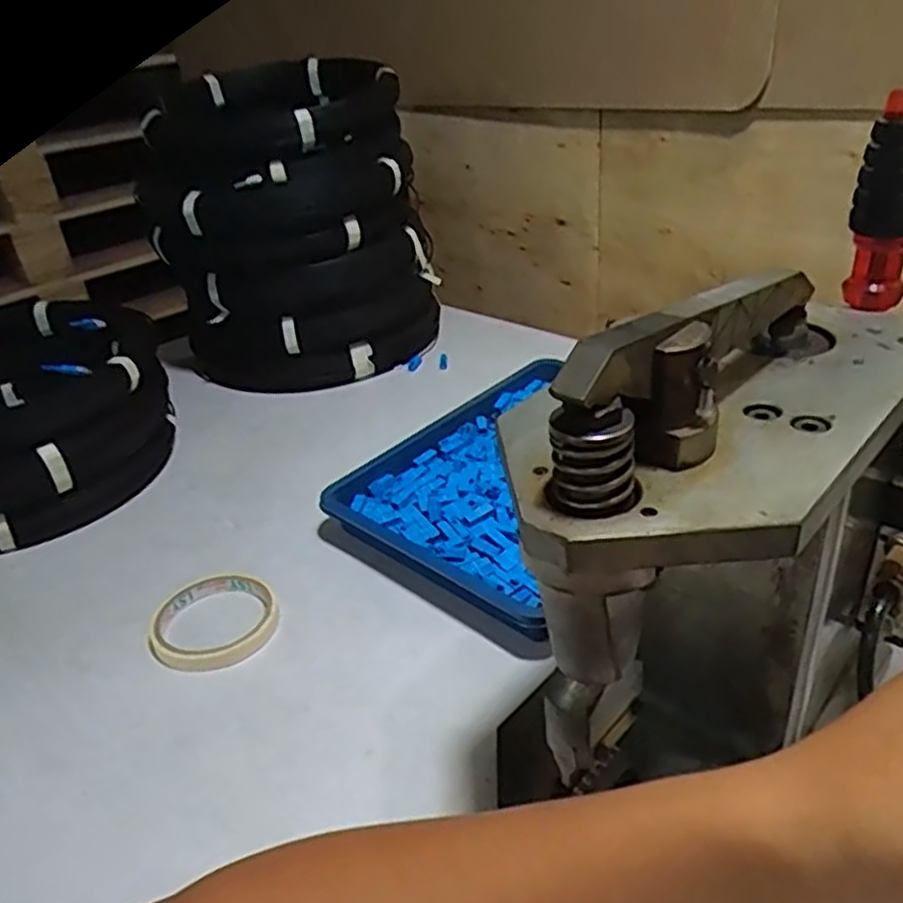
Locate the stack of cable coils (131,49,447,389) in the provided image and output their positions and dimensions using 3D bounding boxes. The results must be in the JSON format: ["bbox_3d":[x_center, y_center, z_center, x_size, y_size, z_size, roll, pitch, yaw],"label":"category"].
[{"bbox_3d":[-0.168,-0.259,0.876,0.271,0.311,0.302,-8,31,-3],"label":"stack of cable coils"}]

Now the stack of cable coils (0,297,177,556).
[{"bbox_3d":[-0.428,-0.039,0.722,0.290,0.141,0.283,-18,33,-19],"label":"stack of cable coils"}]

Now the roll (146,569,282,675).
[{"bbox_3d":[-0.176,0.123,0.554,0.089,0.018,0.088,-5,31,3],"label":"roll"}]

